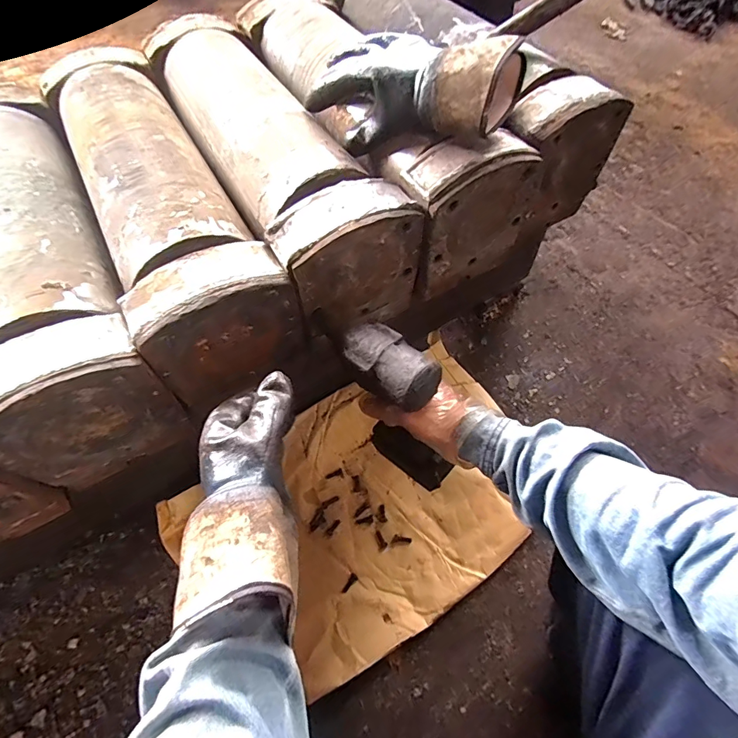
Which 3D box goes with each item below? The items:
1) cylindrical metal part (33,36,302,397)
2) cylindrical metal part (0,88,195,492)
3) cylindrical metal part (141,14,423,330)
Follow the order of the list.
[{"bbox_3d":[-0.282,-0.230,0.571,0.158,0.158,0.564,-29,64,-12],"label":"cylindrical metal part"},{"bbox_3d":[-0.411,-0.140,0.533,0.160,0.163,0.548,-29,64,-12],"label":"cylindrical metal part"},{"bbox_3d":[-0.145,-0.319,0.601,0.162,0.139,0.566,-28,64,-11],"label":"cylindrical metal part"}]

